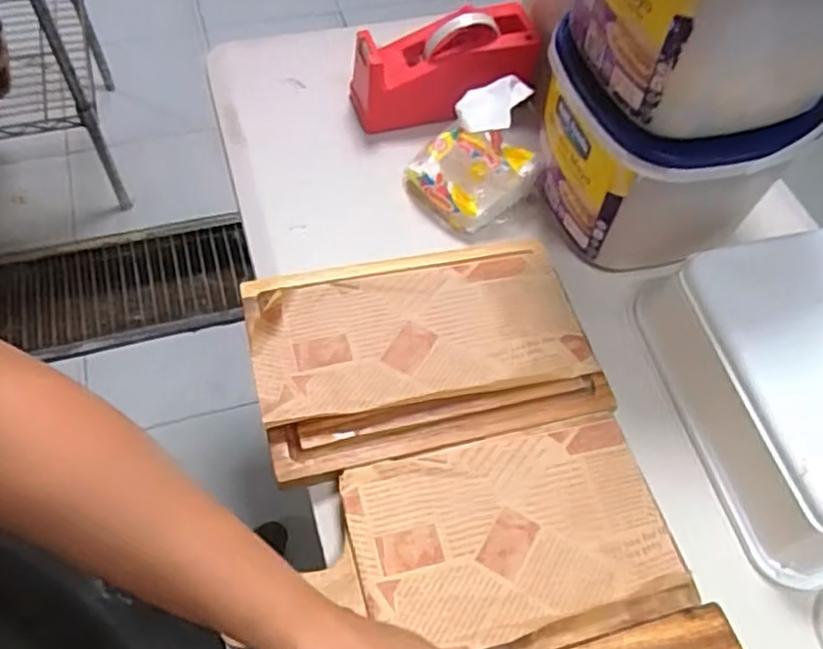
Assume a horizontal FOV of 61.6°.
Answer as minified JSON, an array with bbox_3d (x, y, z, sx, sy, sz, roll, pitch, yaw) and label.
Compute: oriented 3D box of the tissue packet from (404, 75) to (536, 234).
[{"bbox_3d":[0.068,-0.172,0.718,0.119,0.112,0.102,-26,63,-19],"label":"tissue packet"}]

